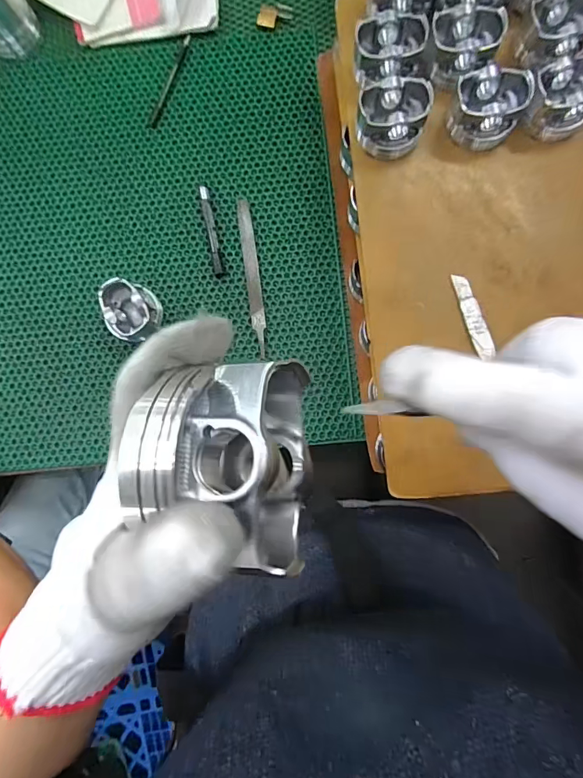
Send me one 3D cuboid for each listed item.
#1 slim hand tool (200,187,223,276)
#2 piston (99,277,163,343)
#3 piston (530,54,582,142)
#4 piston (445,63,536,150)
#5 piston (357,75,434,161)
[{"bbox_3d":[-0.118,-0.234,0.612,0.014,0.012,0.130,-10,87,2],"label":"slim hand tool"},{"bbox_3d":[-0.231,-0.112,0.600,0.074,0.056,0.080,0,88,2],"label":"piston"},{"bbox_3d":[0.317,-0.340,0.480,0.076,0.060,0.081,0,88,2],"label":"piston"},{"bbox_3d":[0.225,-0.327,0.479,0.080,0.052,0.067,6,88,3],"label":"piston"},{"bbox_3d":[0.118,-0.319,0.486,0.078,0.058,0.064,-6,88,2],"label":"piston"}]

